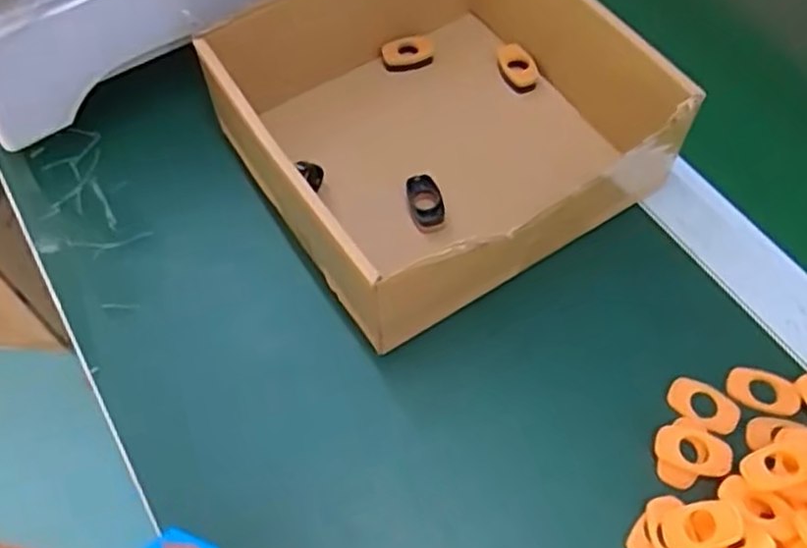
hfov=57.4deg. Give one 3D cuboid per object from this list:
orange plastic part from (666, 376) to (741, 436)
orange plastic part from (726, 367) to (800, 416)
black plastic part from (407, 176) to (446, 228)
[{"bbox_3d":[0.143,0.062,0.350,0.033,0.004,0.023,30,64,18],"label":"orange plastic part"},{"bbox_3d":[0.172,0.057,0.353,0.033,0.004,0.022,21,61,13],"label":"orange plastic part"},{"bbox_3d":[0.013,-0.039,0.410,0.017,0.011,0.029,-11,59,-6],"label":"black plastic part"}]

